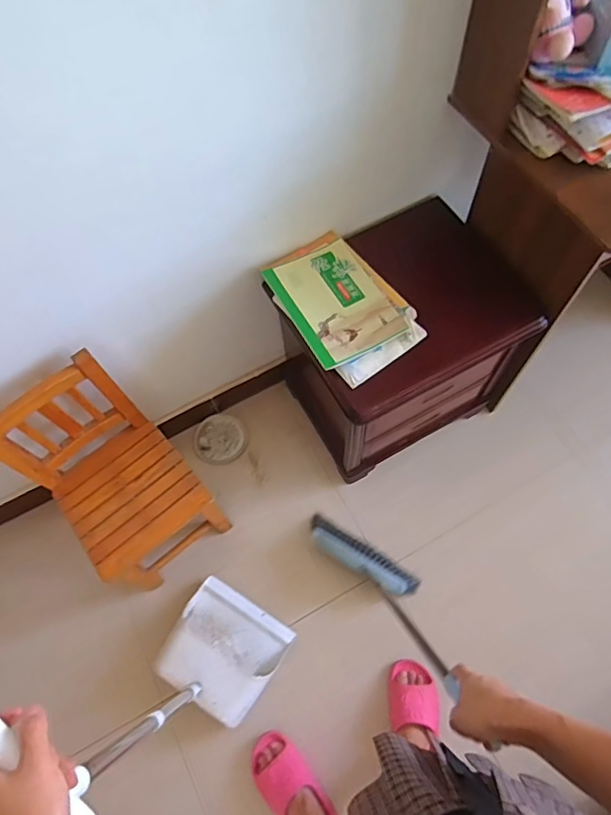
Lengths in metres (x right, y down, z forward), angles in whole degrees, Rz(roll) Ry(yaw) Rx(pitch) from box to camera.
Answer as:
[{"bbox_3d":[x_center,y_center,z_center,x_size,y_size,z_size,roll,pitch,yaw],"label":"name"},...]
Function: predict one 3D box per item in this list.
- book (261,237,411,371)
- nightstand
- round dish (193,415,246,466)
[{"bbox_3d":[0.058,-0.214,1.016,0.190,0.020,0.257,-27,68,-9],"label":"book"},{"bbox_3d":[0.203,-0.185,1.260,0.495,0.436,0.461,-28,68,-9],"label":"nightstand"},{"bbox_3d":[-0.242,0.081,1.434,0.141,0.017,0.150,-1,66,3],"label":"round dish"}]

